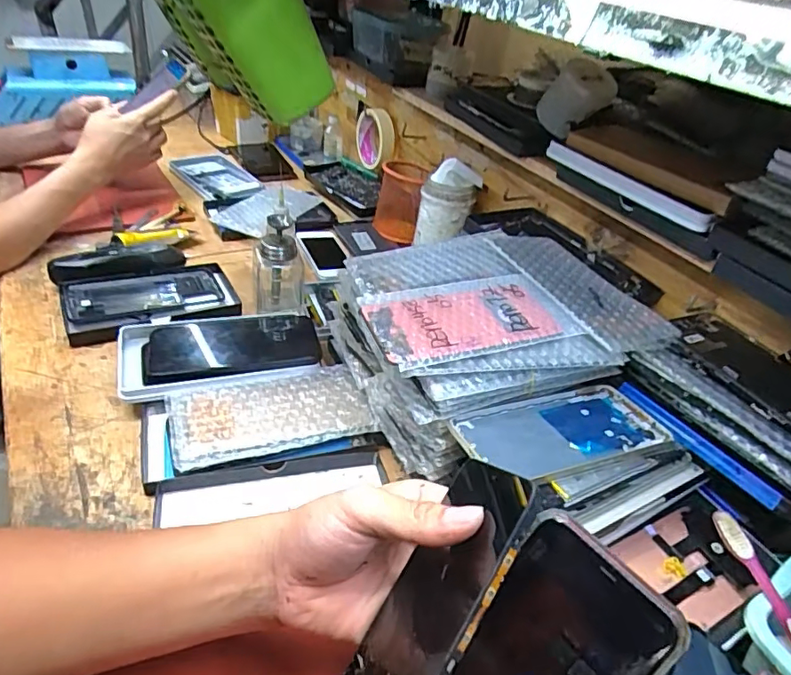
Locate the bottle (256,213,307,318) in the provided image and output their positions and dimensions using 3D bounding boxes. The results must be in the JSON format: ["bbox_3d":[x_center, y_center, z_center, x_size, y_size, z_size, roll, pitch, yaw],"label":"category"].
[{"bbox_3d":[-0.131,-0.079,0.619,0.058,0.118,0.056,-2,38,-15],"label":"bottle"}]

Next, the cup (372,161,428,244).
[{"bbox_3d":[0.009,-0.212,0.860,0.077,0.105,0.073,7,37,-3],"label":"cup"}]

